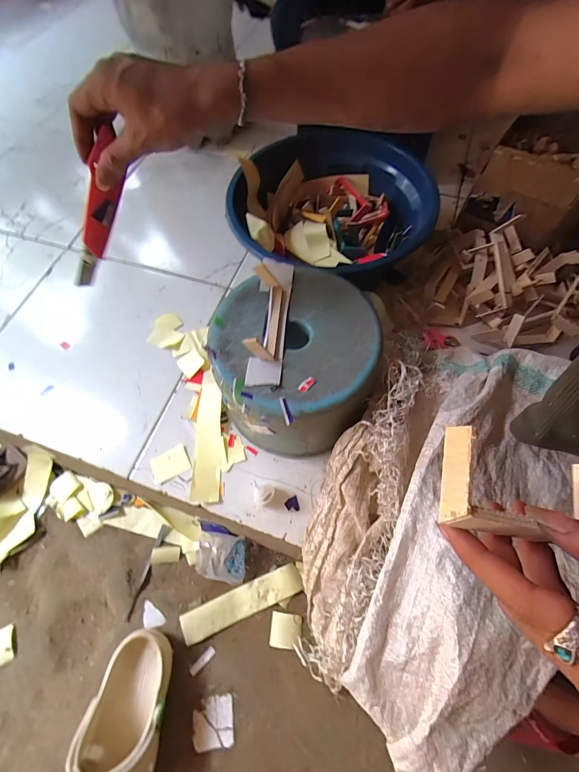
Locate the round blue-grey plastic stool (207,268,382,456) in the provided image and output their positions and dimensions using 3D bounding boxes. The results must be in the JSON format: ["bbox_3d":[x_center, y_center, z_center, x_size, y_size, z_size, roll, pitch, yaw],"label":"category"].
[{"bbox_3d":[0.003,-0.024,0.502,0.211,0.189,0.221,-1,65,2],"label":"round blue-grey plastic stool"}]

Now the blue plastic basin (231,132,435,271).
[{"bbox_3d":[0.070,-0.309,0.606,0.333,0.147,0.352,-1,65,2],"label":"blue plastic basin"}]

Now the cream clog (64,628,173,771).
[{"bbox_3d":[-0.232,0.478,0.453,0.099,0.092,0.232,9,66,7],"label":"cream clog"}]

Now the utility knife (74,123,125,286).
[{"bbox_3d":[-0.211,-0.184,0.370,0.028,0.180,0.018,-12,60,-45],"label":"utility knife"}]

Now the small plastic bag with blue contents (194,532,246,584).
[{"bbox_3d":[-0.117,0.288,0.558,0.090,0.052,0.073,6,66,1],"label":"small plastic bag with blue contents"}]

